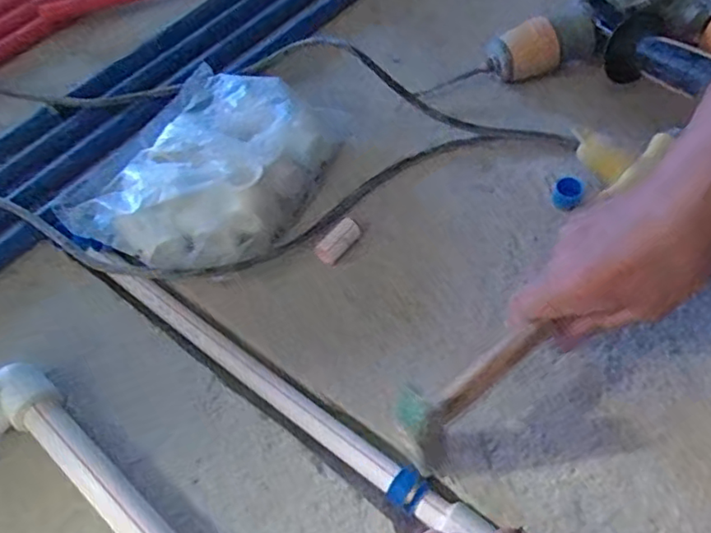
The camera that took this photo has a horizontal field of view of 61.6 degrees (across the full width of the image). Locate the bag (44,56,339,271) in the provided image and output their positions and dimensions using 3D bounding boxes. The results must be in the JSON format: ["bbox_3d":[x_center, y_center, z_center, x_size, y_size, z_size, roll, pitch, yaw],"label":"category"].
[{"bbox_3d":[-0.130,-0.089,0.532,0.175,0.049,0.214,23,61,17],"label":"bag"}]

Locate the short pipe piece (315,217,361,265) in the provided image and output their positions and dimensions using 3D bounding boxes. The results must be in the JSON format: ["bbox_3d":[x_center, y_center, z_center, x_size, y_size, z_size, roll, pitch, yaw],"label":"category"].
[{"bbox_3d":[-0.015,-0.021,0.505,0.020,0.016,0.042,37,66,24],"label":"short pipe piece"}]

